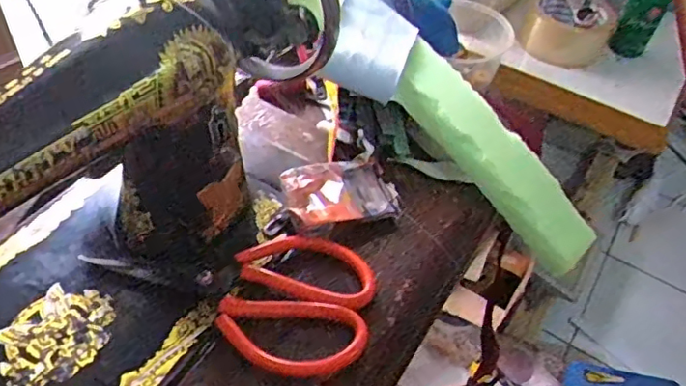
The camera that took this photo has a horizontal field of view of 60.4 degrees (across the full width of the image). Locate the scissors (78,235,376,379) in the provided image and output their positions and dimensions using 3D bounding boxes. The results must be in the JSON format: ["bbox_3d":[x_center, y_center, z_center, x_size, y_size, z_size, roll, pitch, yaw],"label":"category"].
[{"bbox_3d":[-0.069,0.058,0.427,0.193,0.020,0.107,25,51,15],"label":"scissors"}]

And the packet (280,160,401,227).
[{"bbox_3d":[-0.002,0.000,0.474,0.088,0.013,0.057,-8,55,-25],"label":"packet"}]

